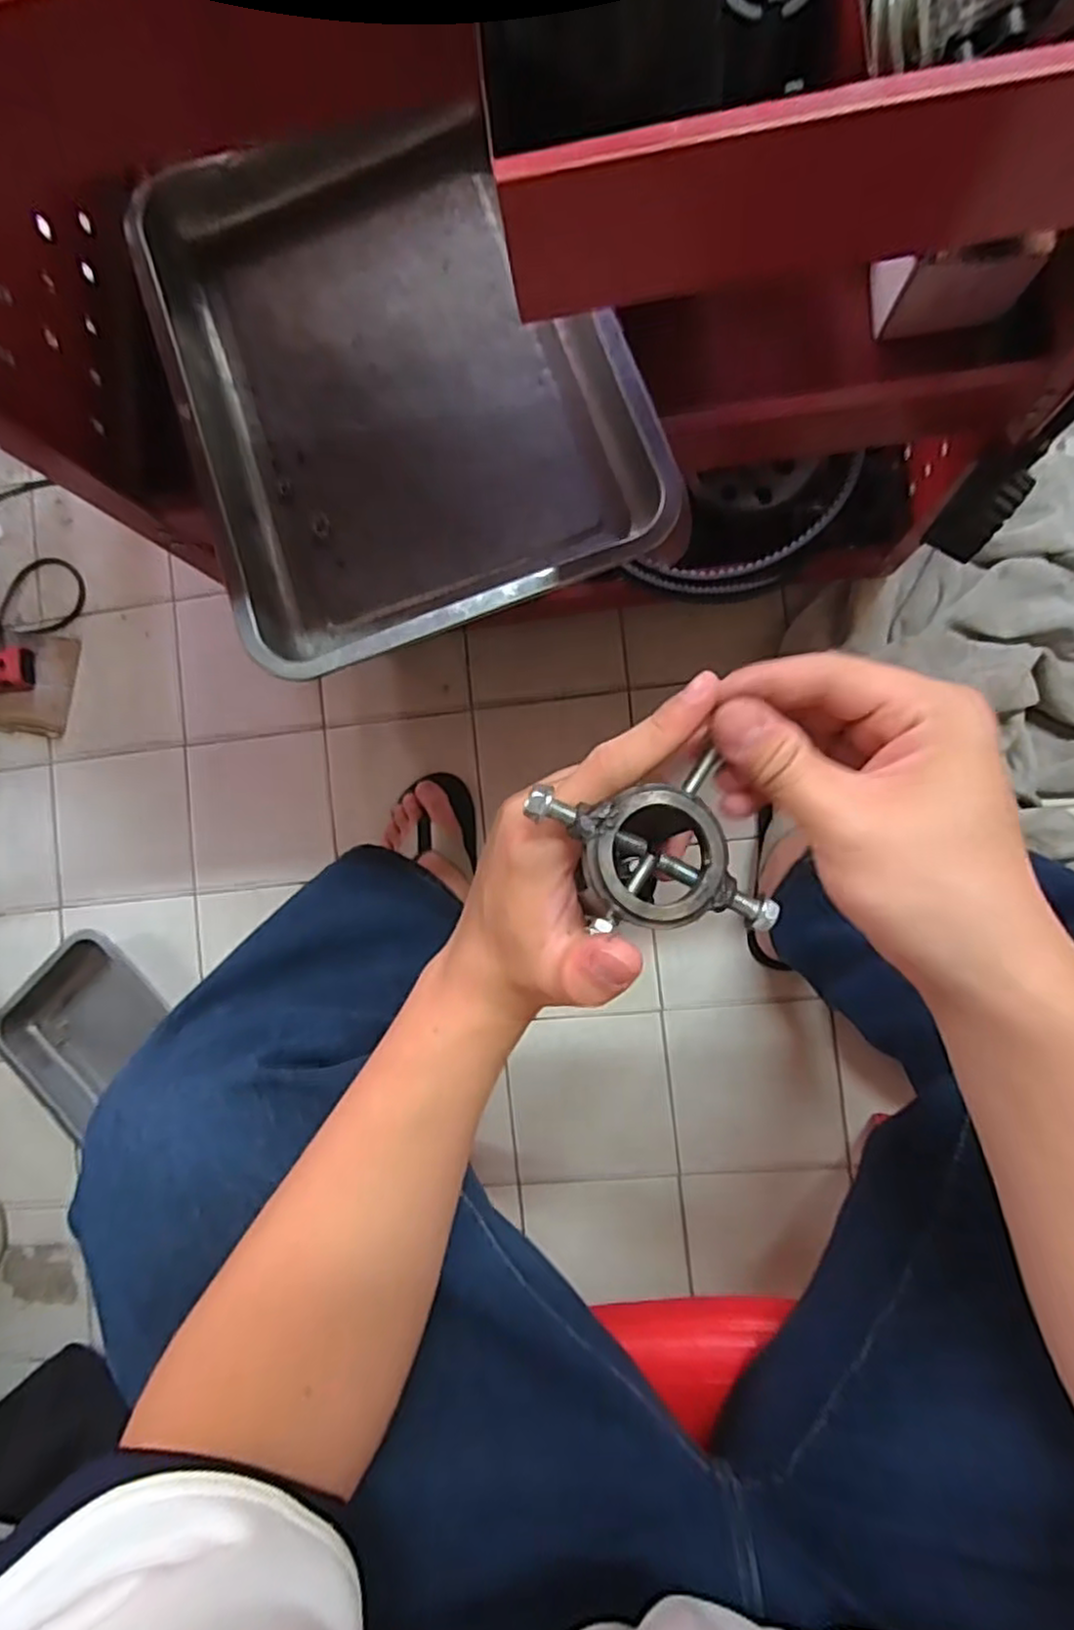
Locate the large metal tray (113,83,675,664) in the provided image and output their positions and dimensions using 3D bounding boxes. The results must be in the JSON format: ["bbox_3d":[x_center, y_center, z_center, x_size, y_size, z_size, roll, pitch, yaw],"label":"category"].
[{"bbox_3d":[-0.098,-0.302,0.481,0.282,0.067,0.376,-20,87,6],"label":"large metal tray"}]

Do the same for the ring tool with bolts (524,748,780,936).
[{"bbox_3d":[0.041,0.015,0.248,0.070,0.027,0.063,-14,88,7],"label":"ring tool with bolts"}]

